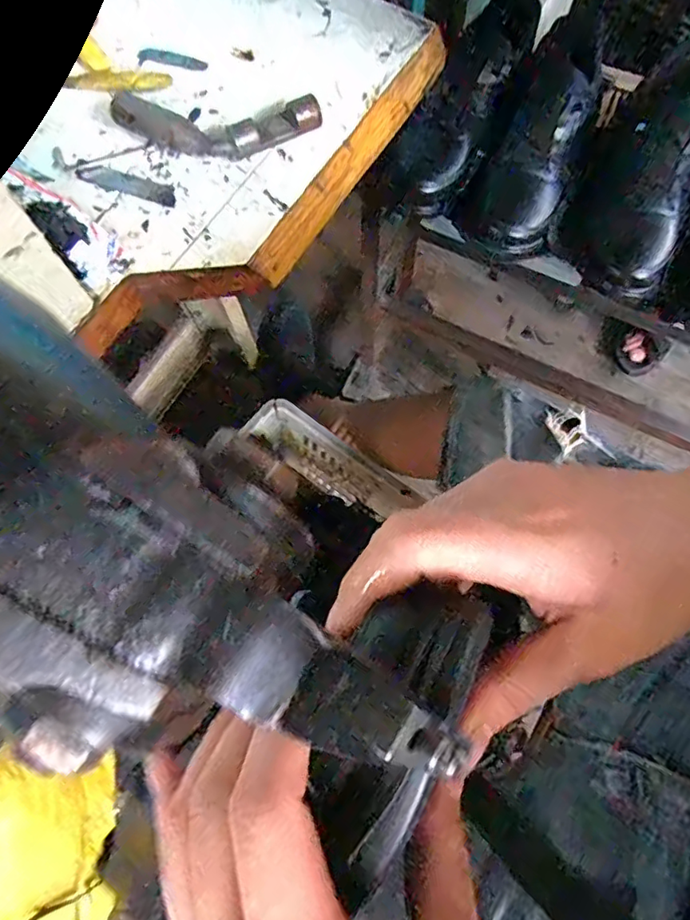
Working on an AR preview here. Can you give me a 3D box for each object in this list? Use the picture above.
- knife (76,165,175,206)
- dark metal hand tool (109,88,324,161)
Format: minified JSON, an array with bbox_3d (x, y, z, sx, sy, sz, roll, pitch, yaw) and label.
[{"bbox_3d":[-0.172,-0.218,0.430,0.085,0.004,0.018,19,72,8],"label":"knife"},{"bbox_3d":[-0.102,-0.266,0.430,0.159,0.026,0.052,9,70,5],"label":"dark metal hand tool"}]

